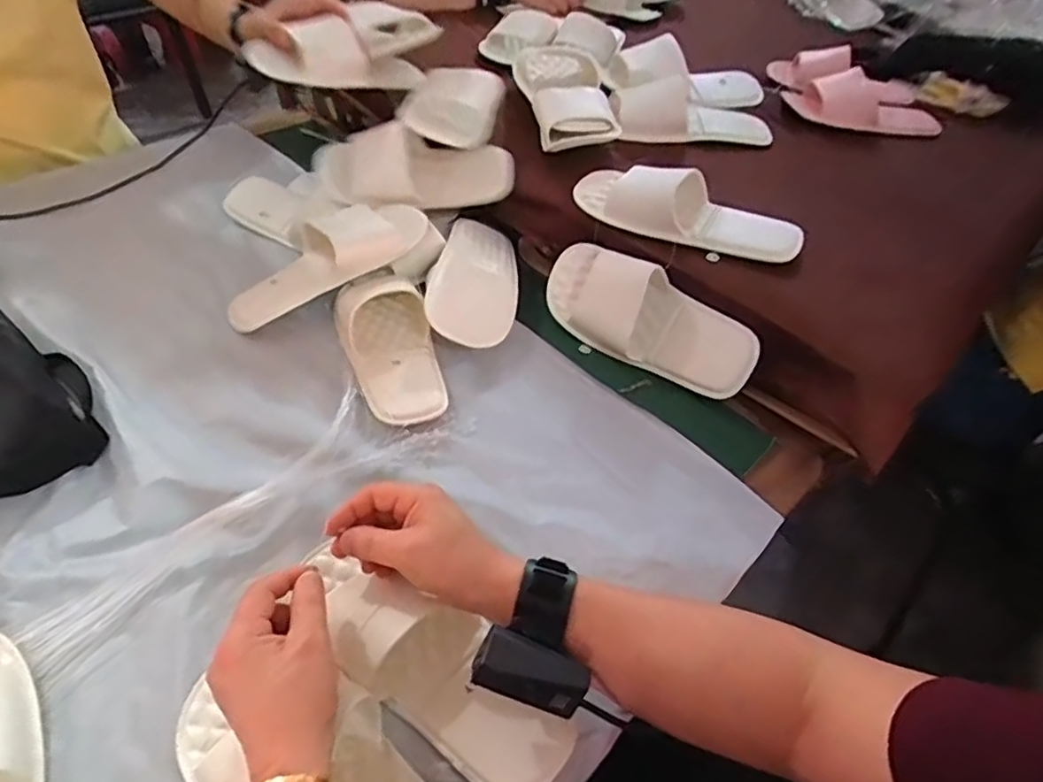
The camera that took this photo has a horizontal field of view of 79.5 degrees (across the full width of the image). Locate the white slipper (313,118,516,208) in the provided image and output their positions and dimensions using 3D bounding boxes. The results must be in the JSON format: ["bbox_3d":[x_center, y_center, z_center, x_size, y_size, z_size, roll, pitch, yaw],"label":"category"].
[{"bbox_3d":[-0.127,-0.275,0.749,0.229,0.076,0.063,0,48,-7],"label":"white slipper"}]

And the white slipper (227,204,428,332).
[{"bbox_3d":[-0.218,-0.146,0.690,0.229,0.061,0.087,-31,54,1],"label":"white slipper"}]

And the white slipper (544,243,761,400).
[{"bbox_3d":[0.138,-0.079,0.686,0.238,0.102,0.046,30,16,17],"label":"white slipper"}]

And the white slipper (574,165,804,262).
[{"bbox_3d":[0.182,-0.200,0.688,0.239,0.047,0.078,26,50,16],"label":"white slipper"}]

